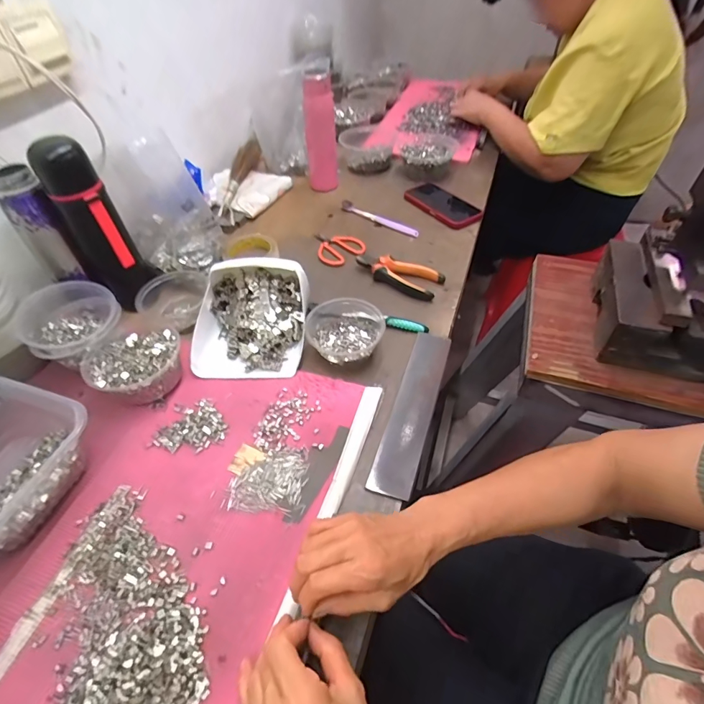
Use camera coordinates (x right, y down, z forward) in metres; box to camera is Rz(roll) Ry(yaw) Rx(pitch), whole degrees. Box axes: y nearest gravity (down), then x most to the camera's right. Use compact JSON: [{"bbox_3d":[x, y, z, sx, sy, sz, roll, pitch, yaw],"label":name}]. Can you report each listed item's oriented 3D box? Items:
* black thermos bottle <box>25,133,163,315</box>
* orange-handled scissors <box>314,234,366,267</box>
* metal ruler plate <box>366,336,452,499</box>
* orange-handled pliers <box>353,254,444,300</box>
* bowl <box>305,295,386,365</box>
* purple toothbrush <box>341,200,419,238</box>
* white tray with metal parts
[{"bbox_3d":[-0.351,-0.171,0.568,0.077,0.227,0.063,-34,57,-26],"label":"black thermos bottle"},{"bbox_3d":[-0.031,-0.191,0.743,0.102,0.010,0.080,15,51,14],"label":"orange-handled scissors"},{"bbox_3d":[0.080,0.066,0.512,0.049,0.010,0.243,21,53,5],"label":"metal ruler plate"},{"bbox_3d":[0.077,-0.135,0.676,0.149,0.024,0.062,26,54,21],"label":"orange-handled pliers"},{"bbox_3d":[-0.010,-0.035,0.574,0.107,0.051,0.123,9,50,8],"label":"bowl"},{"bbox_3d":[0.054,-0.266,0.803,0.180,0.012,0.016,28,56,26],"label":"purple toothbrush"},{"bbox_3d":[-0.144,-0.054,0.571,0.157,0.084,0.170,2,49,2],"label":"white tray with metal parts"}]

